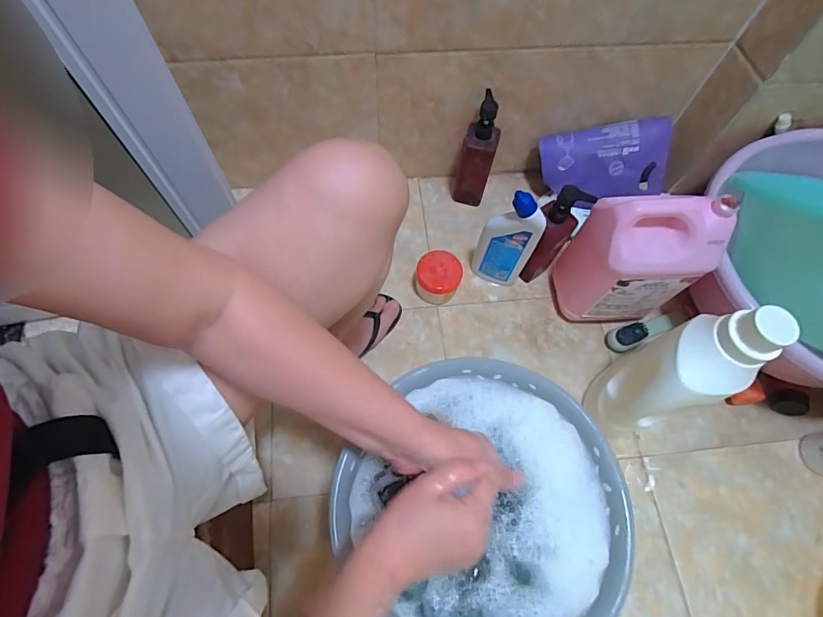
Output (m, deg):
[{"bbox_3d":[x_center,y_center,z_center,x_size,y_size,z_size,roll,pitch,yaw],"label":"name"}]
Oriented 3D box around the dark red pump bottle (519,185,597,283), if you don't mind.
[{"bbox_3d":[0.211,-0.105,0.652,0.056,0.191,0.045,11,66,2],"label":"dark red pump bottle"}]

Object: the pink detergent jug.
[{"bbox_3d":[0.310,-0.065,0.614,0.153,0.218,0.094,2,66,-1],"label":"pink detergent jug"}]

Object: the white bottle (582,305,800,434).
[{"bbox_3d":[0.310,0.086,0.536,0.116,0.266,0.091,-25,70,-12],"label":"white bottle"}]

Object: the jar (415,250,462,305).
[{"bbox_3d":[0.043,-0.049,0.695,0.065,0.063,0.063,1,66,-2],"label":"jar"}]

